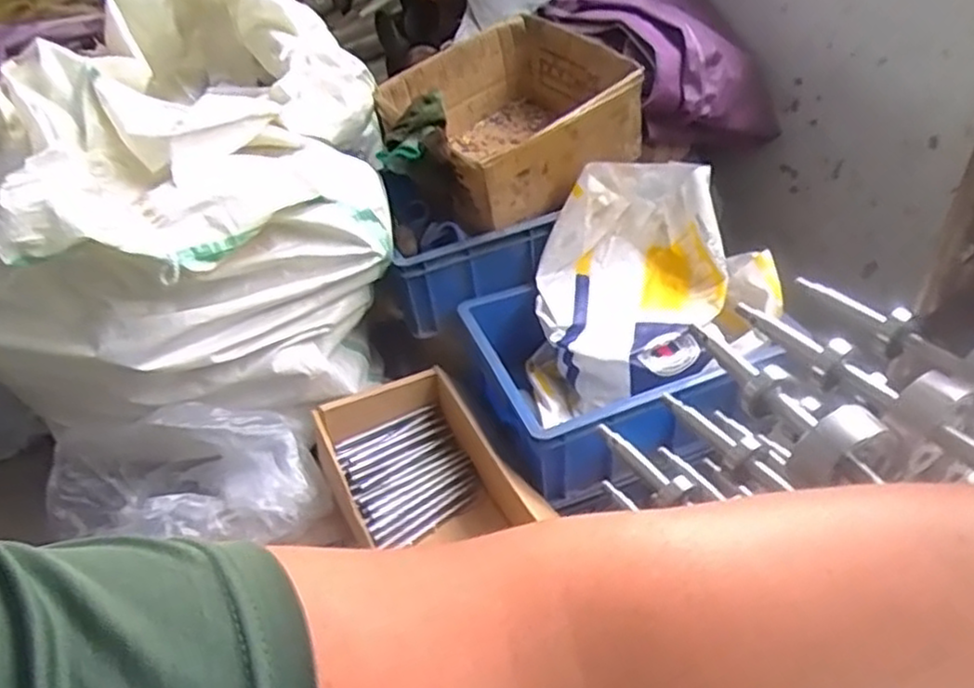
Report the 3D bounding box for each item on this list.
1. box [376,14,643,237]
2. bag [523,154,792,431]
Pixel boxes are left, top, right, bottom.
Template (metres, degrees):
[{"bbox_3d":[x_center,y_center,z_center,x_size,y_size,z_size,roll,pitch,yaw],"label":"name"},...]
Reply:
[{"bbox_3d":[0.045,-0.342,1.105,0.326,0.168,0.285,-27,45,-23],"label":"box"},{"bbox_3d":[0.216,-0.079,1.028,0.322,0.247,0.261,-6,41,-1],"label":"bag"}]

